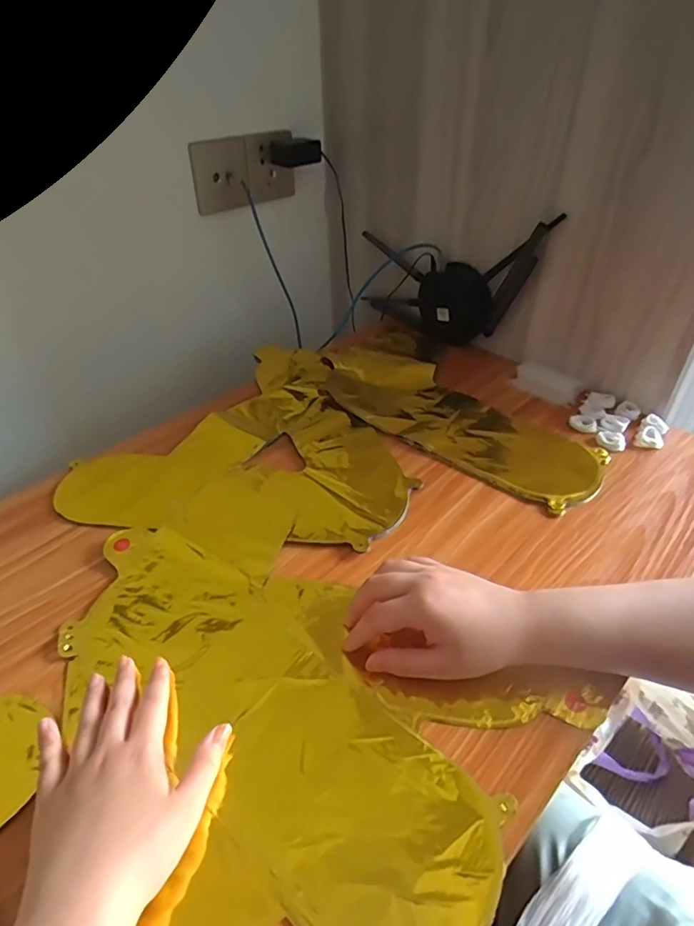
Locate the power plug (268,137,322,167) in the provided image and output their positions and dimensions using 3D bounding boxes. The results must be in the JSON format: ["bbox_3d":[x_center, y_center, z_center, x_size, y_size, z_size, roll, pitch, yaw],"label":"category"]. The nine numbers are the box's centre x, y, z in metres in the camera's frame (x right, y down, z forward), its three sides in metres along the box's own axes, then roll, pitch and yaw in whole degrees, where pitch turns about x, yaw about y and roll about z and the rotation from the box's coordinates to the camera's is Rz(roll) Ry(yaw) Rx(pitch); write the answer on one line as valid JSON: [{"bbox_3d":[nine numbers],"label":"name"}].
[{"bbox_3d":[-0.076,-0.461,0.781,0.074,0.033,0.030,1,41,2],"label":"power plug"}]

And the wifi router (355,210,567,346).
[{"bbox_3d":[0.147,-0.265,0.769,0.033,0.183,0.353,-33,27,-32],"label":"wifi router"}]

